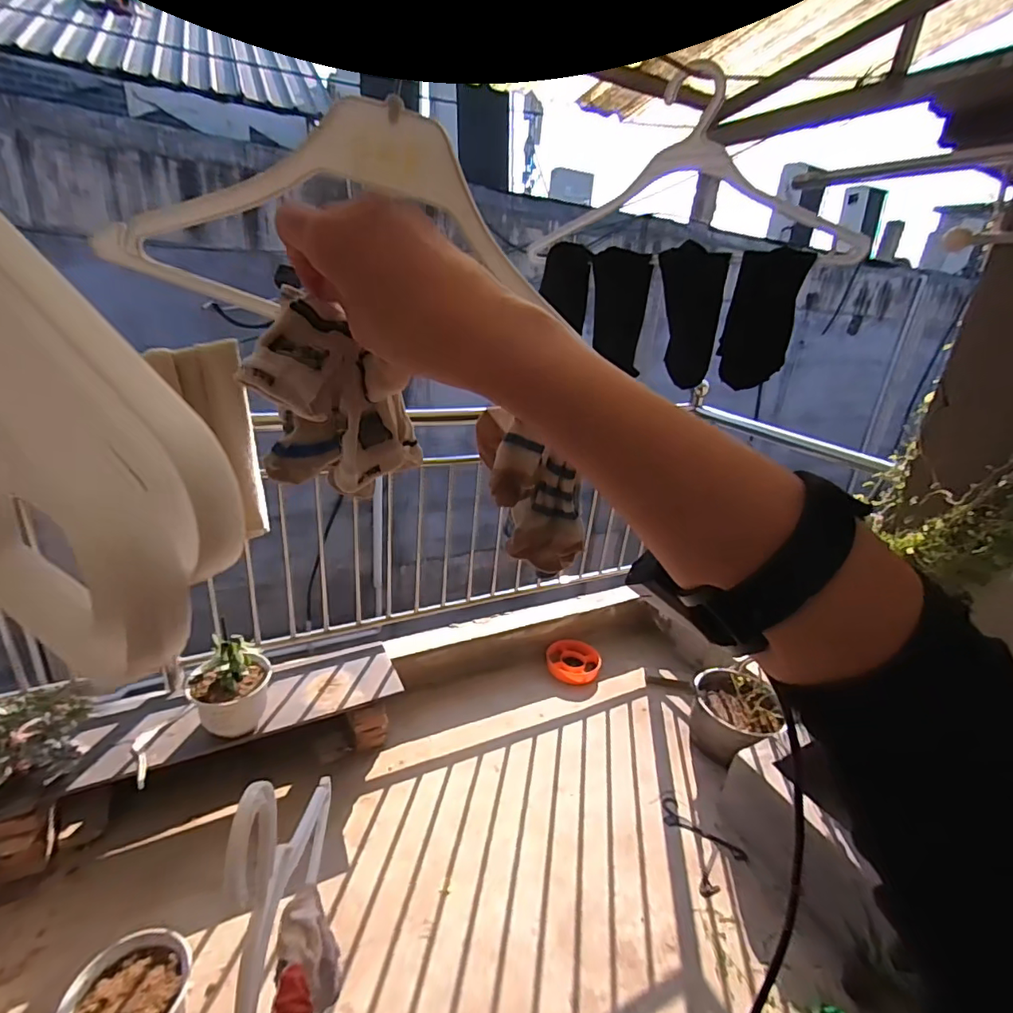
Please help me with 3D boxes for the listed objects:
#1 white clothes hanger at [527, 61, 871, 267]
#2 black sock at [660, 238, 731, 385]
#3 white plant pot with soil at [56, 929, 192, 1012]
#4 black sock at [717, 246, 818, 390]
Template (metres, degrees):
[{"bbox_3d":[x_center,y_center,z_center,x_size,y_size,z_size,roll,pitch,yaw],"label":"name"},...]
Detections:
[{"bbox_3d":[0.196,-0.375,0.592,0.351,0.178,0.047,10,37,18],"label":"white clothes hanger"},{"bbox_3d":[0.214,-0.225,0.612,0.077,0.147,0.026,8,22,5],"label":"black sock"},{"bbox_3d":[-0.850,1.127,1.151,0.218,0.176,0.224,5,22,-2],"label":"white plant pot with soil"},{"bbox_3d":[0.281,-0.207,0.573,0.068,0.133,0.016,18,26,24],"label":"black sock"}]

